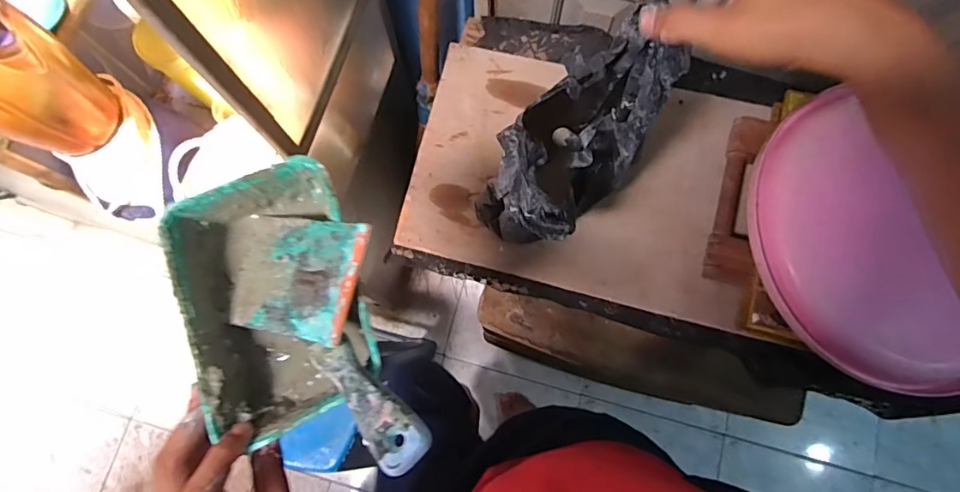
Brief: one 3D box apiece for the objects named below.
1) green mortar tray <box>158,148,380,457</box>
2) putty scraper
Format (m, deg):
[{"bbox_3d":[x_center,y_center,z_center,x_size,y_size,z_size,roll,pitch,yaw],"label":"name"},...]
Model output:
[{"bbox_3d":[-0.135,0.035,0.342,0.110,0.061,0.167,-19,77,-4],"label":"green mortar tray"},{"bbox_3d":[-0.097,0.045,0.314,0.098,0.024,0.207,-38,62,-8],"label":"putty scraper"}]

